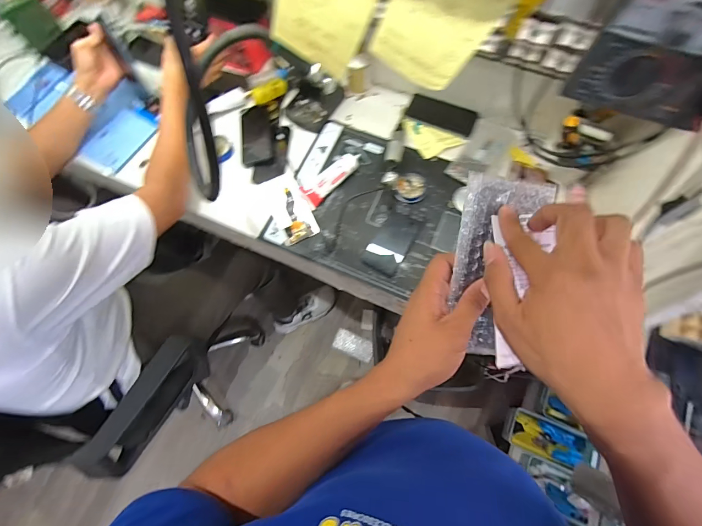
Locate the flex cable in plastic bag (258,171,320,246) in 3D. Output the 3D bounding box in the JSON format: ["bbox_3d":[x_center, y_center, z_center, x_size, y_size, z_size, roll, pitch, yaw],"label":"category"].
[{"bbox_3d":[-0.133,-0.121,0.716,0.079,0.018,0.162,-25,73,-6],"label":"flex cable in plastic bag"}]

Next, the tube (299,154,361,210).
[{"bbox_3d":[-0.044,-0.187,0.725,0.149,0.036,0.052,-43,75,-12],"label":"tube"}]

